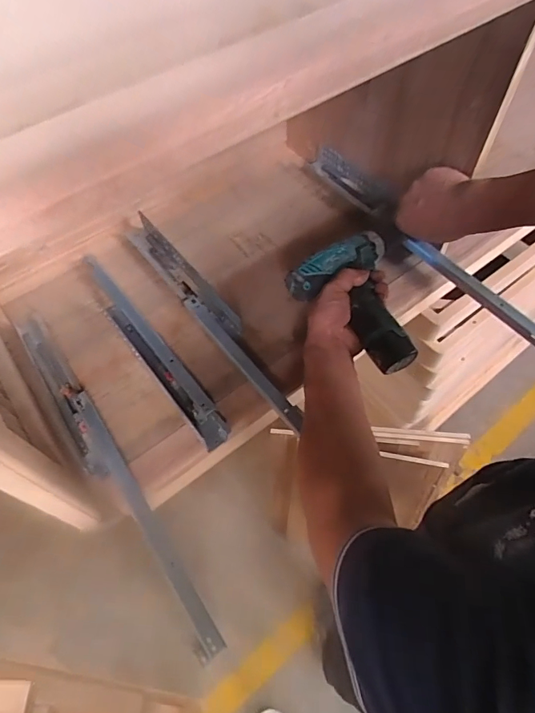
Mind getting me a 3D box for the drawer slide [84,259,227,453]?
[{"bbox_3d":[-0.165,-0.022,0.606,0.039,0.020,0.362,-35,63,-18],"label":"drawer slide"}]

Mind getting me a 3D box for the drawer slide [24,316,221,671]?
[{"bbox_3d":[-0.192,0.116,0.523,0.038,0.023,0.475,-34,63,-18],"label":"drawer slide"}]

